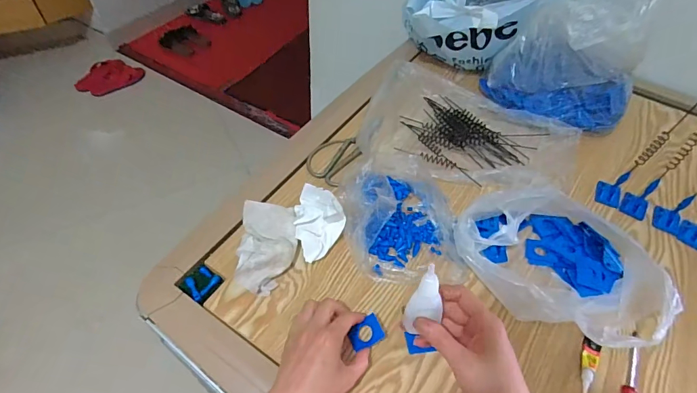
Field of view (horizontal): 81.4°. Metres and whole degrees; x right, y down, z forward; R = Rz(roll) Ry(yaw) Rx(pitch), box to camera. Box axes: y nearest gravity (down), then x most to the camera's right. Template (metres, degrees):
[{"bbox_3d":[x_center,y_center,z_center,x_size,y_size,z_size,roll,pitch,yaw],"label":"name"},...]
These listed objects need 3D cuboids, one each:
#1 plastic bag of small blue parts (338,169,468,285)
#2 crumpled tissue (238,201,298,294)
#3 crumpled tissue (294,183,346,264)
[{"bbox_3d":[0.071,0.023,0.541,0.153,0.085,0.160,-1,52,-5],"label":"plastic bag of small blue parts"},{"bbox_3d":[-0.102,0.061,0.517,0.067,0.045,0.111,-1,52,-5],"label":"crumpled tissue"},{"bbox_3d":[-0.048,0.025,0.527,0.067,0.072,0.077,-33,61,-26],"label":"crumpled tissue"}]

